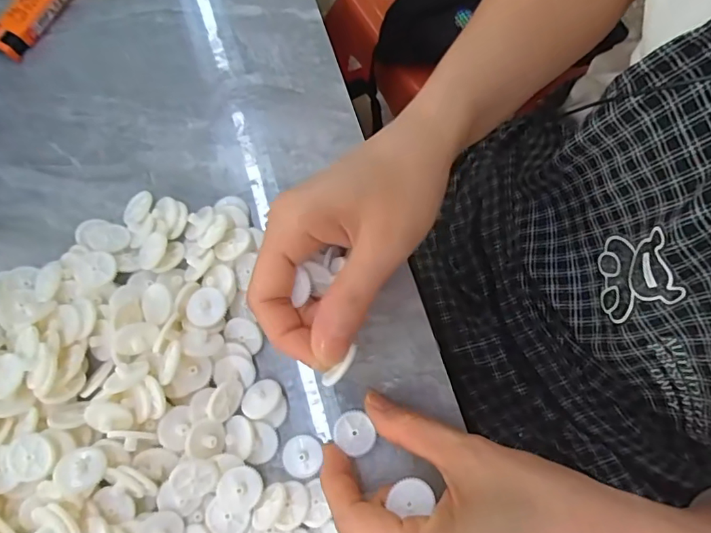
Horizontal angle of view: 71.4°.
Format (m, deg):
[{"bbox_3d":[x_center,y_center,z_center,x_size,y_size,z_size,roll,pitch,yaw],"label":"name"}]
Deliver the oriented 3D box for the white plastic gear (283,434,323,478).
[{"bbox_3d":[-0.028,0.098,0.257,0.019,0.005,0.020,8,75,4],"label":"white plastic gear"}]

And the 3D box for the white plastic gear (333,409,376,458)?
[{"bbox_3d":[-0.001,0.084,0.249,0.019,0.004,0.021,-27,75,-6],"label":"white plastic gear"}]

